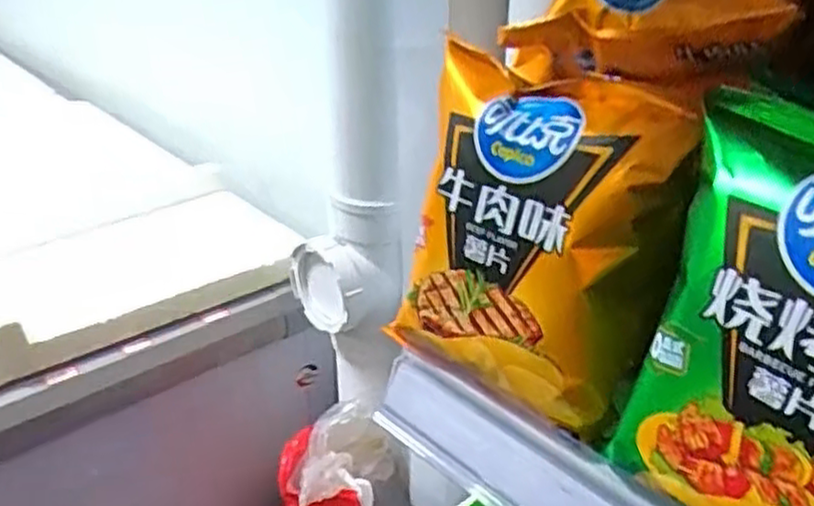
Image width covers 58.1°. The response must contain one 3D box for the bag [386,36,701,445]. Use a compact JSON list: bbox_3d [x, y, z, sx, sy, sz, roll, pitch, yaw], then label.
[{"bbox_3d":[0.056,-0.004,0.353,0.135,0.148,0.050,14,31,23],"label":"bag"}]

